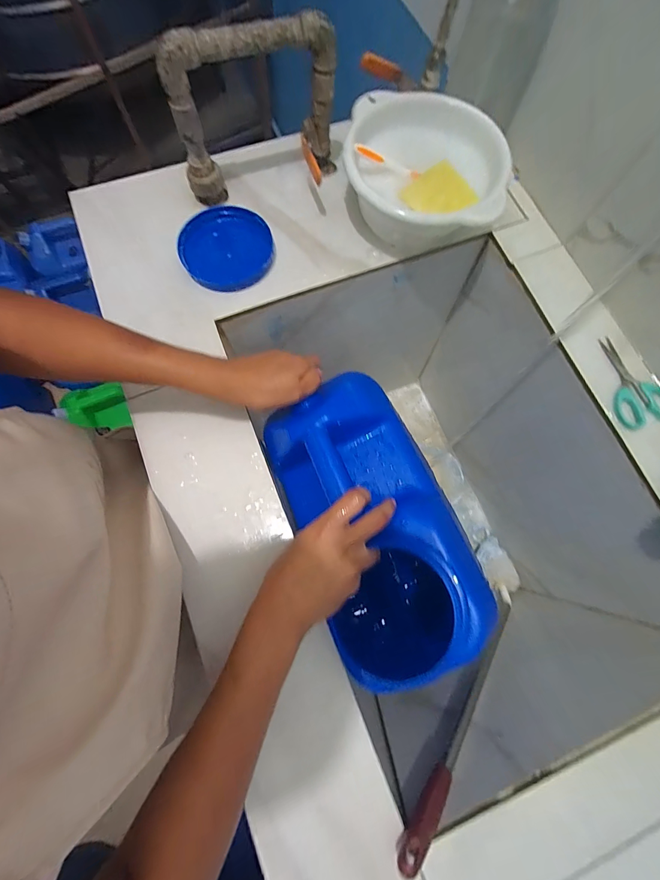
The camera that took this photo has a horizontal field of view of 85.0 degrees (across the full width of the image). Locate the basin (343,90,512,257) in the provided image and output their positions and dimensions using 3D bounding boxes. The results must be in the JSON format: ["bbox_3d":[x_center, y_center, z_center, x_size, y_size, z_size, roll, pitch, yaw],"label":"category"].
[{"bbox_3d":[0.119,-0.341,0.477,0.197,0.083,0.191,9,75,2],"label":"basin"}]

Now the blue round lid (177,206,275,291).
[{"bbox_3d":[-0.138,-0.255,0.485,0.119,0.022,0.117,0,75,-1],"label":"blue round lid"}]

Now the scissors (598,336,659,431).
[{"bbox_3d":[0.374,-0.076,0.449,0.067,0.011,0.121,-16,76,-5],"label":"scissors"}]

